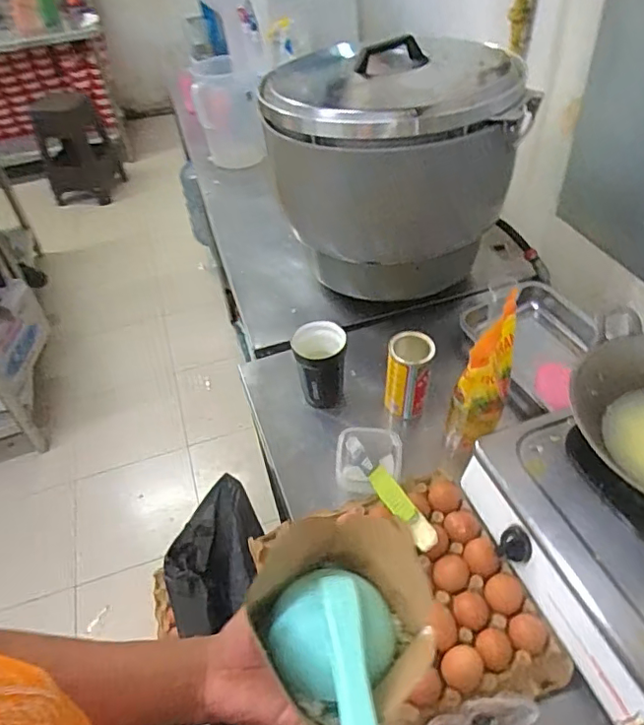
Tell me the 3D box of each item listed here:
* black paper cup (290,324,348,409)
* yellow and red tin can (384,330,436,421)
[{"bbox_3d":[-0.001,0.011,0.947,0.089,0.136,0.090,-6,45,0],"label":"black paper cup"},{"bbox_3d":[0.143,0.026,0.912,0.074,0.140,0.069,8,46,14],"label":"yellow and red tin can"}]

